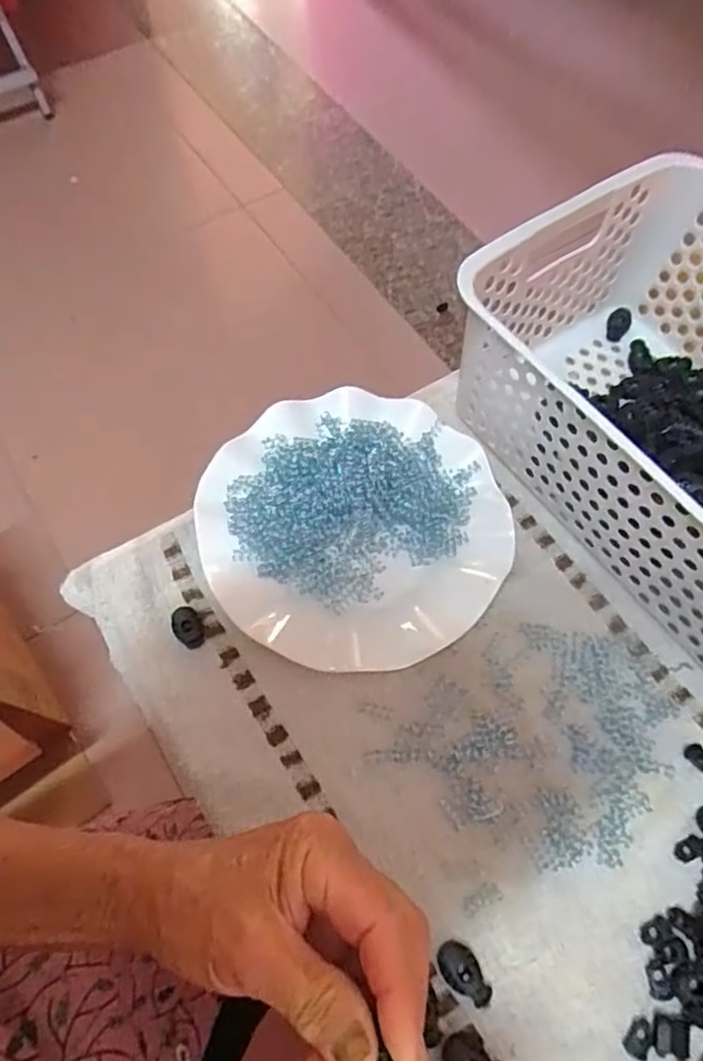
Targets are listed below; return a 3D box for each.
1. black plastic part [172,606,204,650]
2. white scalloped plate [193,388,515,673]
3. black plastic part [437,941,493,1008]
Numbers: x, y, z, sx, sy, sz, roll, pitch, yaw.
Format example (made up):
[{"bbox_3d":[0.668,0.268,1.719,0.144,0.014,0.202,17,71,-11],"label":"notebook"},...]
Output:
[{"bbox_3d":[-0.095,0.057,0.369,0.016,0.009,0.023,-33,69,-15],"label":"black plastic part"},{"bbox_3d":[0.001,-0.006,0.389,0.179,0.027,0.178,0,65,0],"label":"white scalloped plate"},{"bbox_3d":[0.054,0.211,0.301,0.017,0.007,0.029,-37,70,-16],"label":"black plastic part"}]

